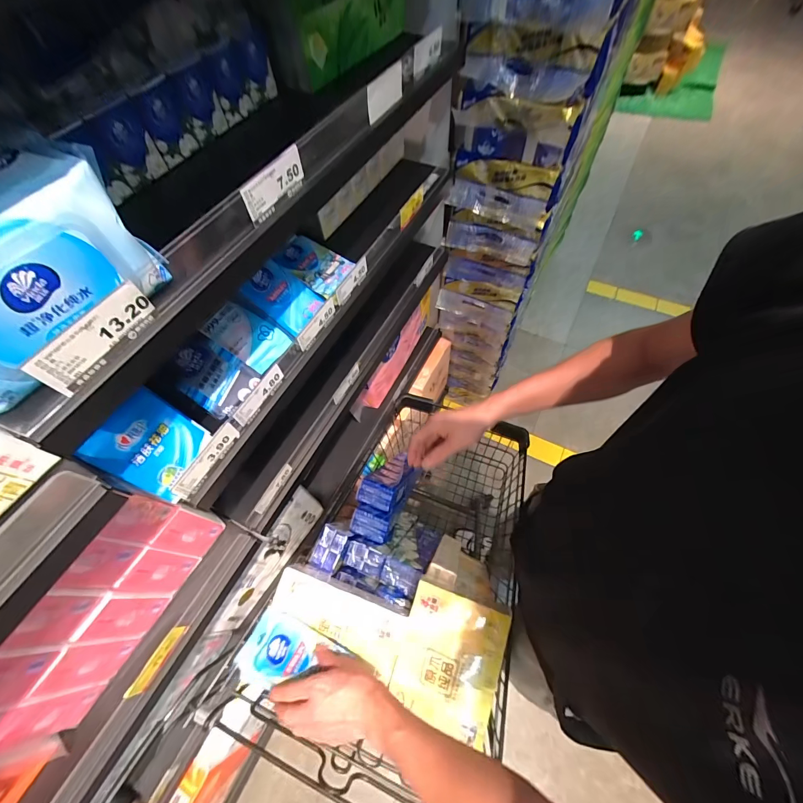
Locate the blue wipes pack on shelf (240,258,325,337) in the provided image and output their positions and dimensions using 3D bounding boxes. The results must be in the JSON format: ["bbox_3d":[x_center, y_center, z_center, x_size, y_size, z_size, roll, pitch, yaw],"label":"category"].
[{"bbox_3d":[-0.175,-0.159,0.530,0.099,0.023,0.082,35,67,-17],"label":"blue wipes pack on shelf"}]

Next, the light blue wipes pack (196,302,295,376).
[{"bbox_3d":[-0.227,-0.096,0.517,0.112,0.020,0.069,34,72,-4],"label":"light blue wipes pack"}]

